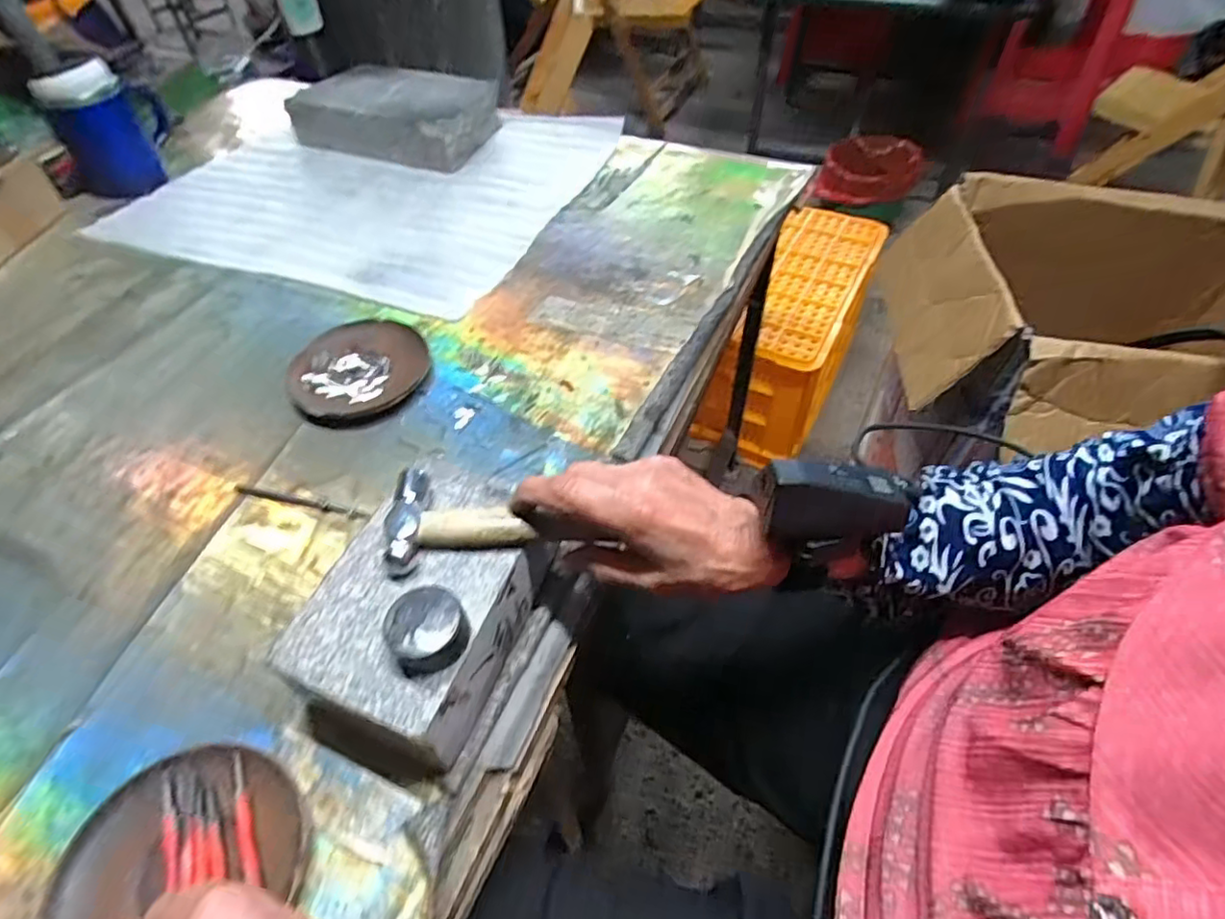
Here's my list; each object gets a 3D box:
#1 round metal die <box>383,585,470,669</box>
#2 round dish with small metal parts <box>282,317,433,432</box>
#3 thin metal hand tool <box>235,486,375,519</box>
[{"bbox_3d":[-0.092,0.085,0.306,0.035,0.022,0.036,1,48,-1],"label":"round metal die"},{"bbox_3d":[-0.216,-0.076,0.523,0.106,0.016,0.116,-1,51,1],"label":"round dish with small metal parts"},{"bbox_3d":[-0.223,0.030,0.441,0.109,0.004,0.008,10,52,10],"label":"thin metal hand tool"}]

